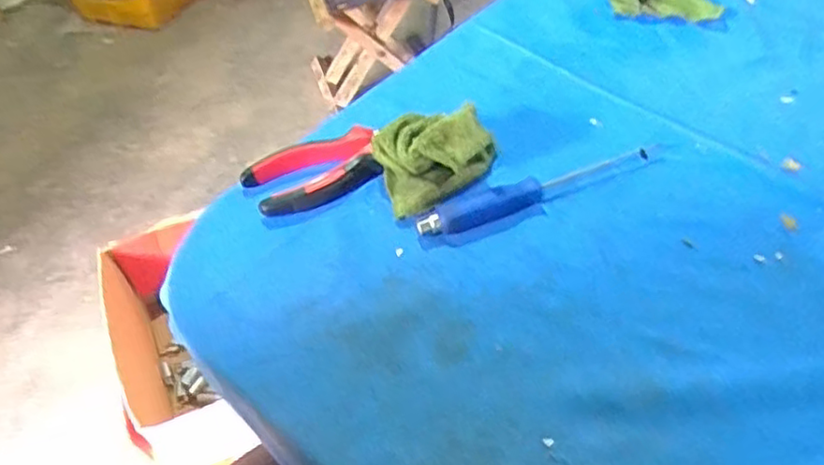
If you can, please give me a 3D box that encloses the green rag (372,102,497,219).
[{"bbox_3d":[0.017,-0.059,0.482,0.092,0.050,0.065,-25,50,-16],"label":"green rag"}]

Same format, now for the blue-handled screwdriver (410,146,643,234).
[{"bbox_3d":[0.087,-0.032,0.472,0.178,0.016,0.023,-21,48,-12],"label":"blue-handled screwdriver"}]

